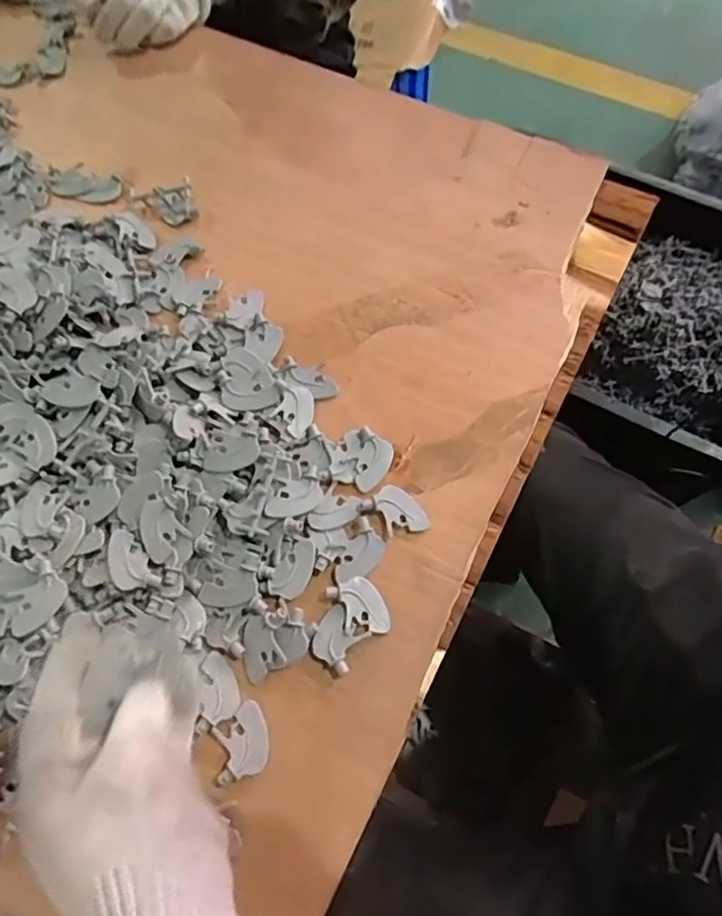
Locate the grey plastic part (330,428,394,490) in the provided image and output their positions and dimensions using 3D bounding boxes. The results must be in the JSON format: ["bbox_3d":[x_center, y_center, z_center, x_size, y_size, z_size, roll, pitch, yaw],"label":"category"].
[{"bbox_3d":[0.000,0.000,0.466,0.041,0.008,0.045,33,73,13],"label":"grey plastic part"}]

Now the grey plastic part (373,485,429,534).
[{"bbox_3d":[0.029,0.038,0.452,0.030,0.006,0.040,-27,71,-9],"label":"grey plastic part"}]

